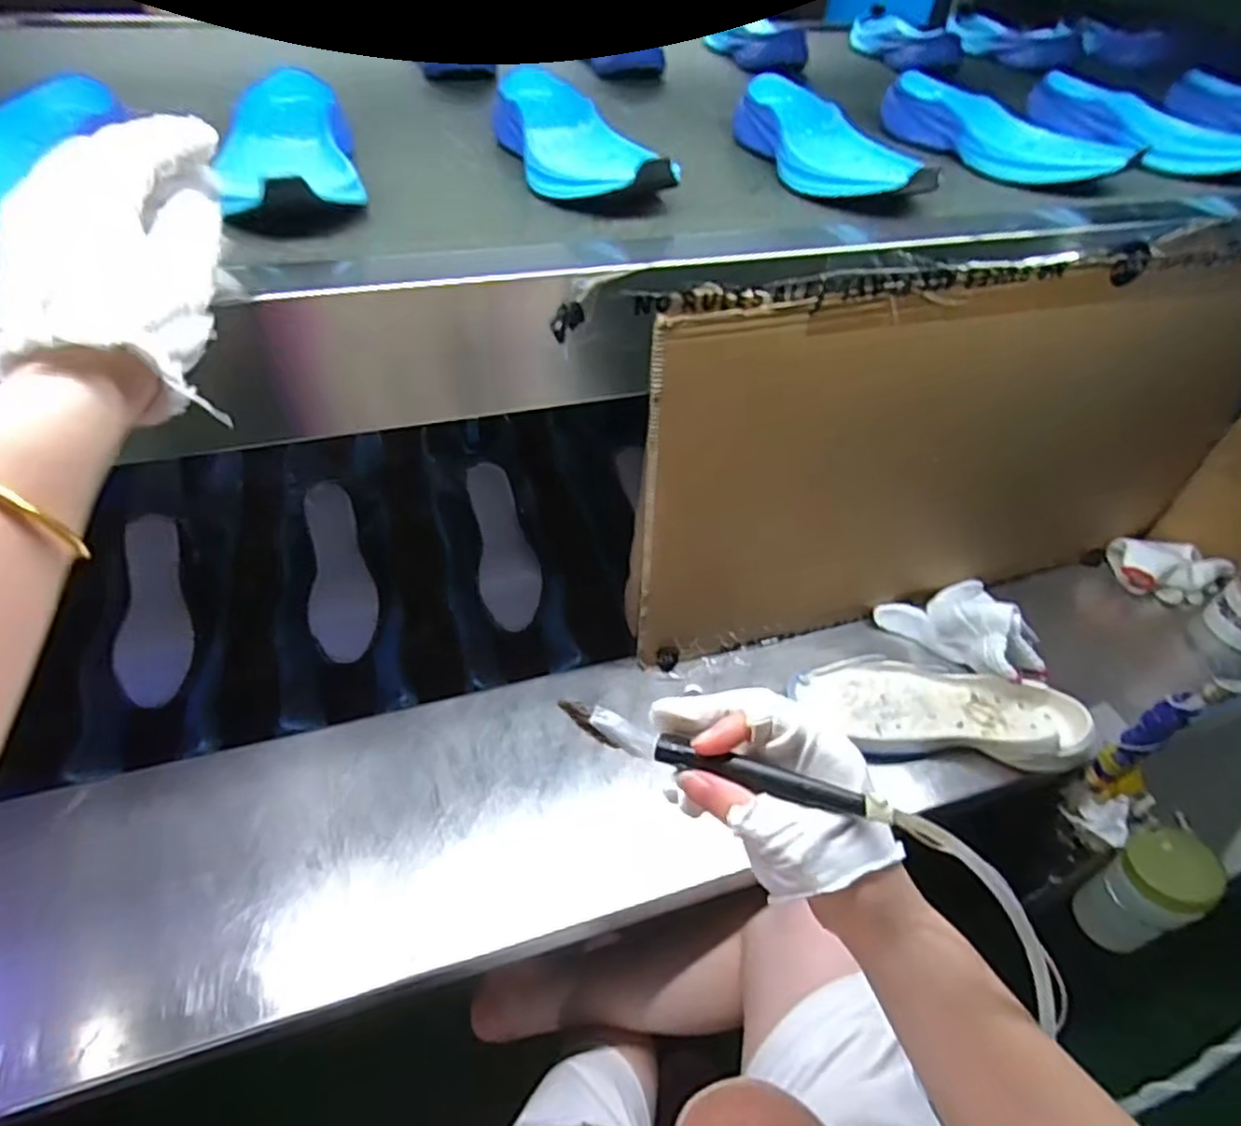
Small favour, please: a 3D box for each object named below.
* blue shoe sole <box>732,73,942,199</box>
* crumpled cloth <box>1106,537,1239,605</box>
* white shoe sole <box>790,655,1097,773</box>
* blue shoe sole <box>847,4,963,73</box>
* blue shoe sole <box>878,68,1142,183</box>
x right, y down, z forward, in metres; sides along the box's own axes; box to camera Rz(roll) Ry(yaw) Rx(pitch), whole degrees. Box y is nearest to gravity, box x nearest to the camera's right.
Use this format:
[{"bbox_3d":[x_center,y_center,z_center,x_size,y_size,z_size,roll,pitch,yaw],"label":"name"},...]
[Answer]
[{"bbox_3d":[0.166,-0.347,0.577,0.086,0.040,0.240,-7,47,-11],"label":"blue shoe sole"},{"bbox_3d":[0.660,0.007,0.836,0.128,0.049,0.066,7,46,2],"label":"crumpled cloth"},{"bbox_3d":[0.307,0.146,0.682,0.275,0.040,0.102,8,46,4],"label":"white shoe sole"},{"bbox_3d":[0.368,-0.719,0.945,0.079,0.040,0.253,-2,46,-7],"label":"blue shoe sole"},{"bbox_3d":[0.334,-0.386,0.621,0.058,0.038,0.232,-21,51,-23],"label":"blue shoe sole"}]

